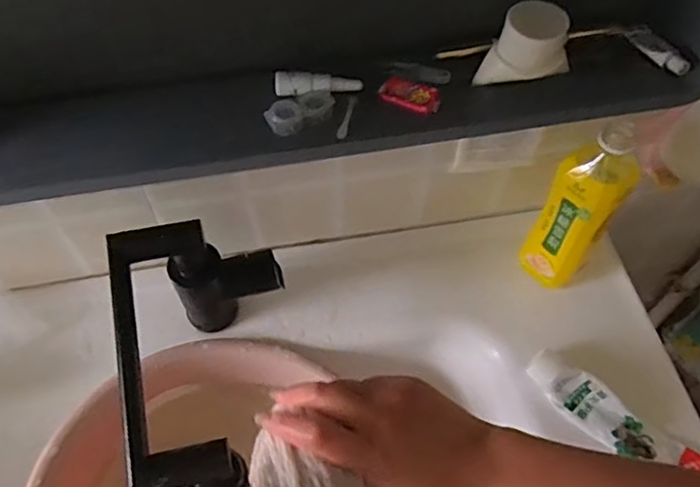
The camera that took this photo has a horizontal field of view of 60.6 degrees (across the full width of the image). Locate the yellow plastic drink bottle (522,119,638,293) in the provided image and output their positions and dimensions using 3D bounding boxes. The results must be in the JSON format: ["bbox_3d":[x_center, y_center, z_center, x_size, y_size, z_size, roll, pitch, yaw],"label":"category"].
[{"bbox_3d":[0.219,-0.034,0.572,0.061,0.191,0.055,35,63,20],"label":"yellow plastic drink bottle"}]

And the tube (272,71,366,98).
[{"bbox_3d":[-0.022,-0.115,0.427,0.061,0.013,0.011,-5,57,-3],"label":"tube"}]

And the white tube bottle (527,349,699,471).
[{"bbox_3d":[0.252,0.168,0.563,0.180,0.033,0.046,29,62,18],"label":"white tube bottle"}]

